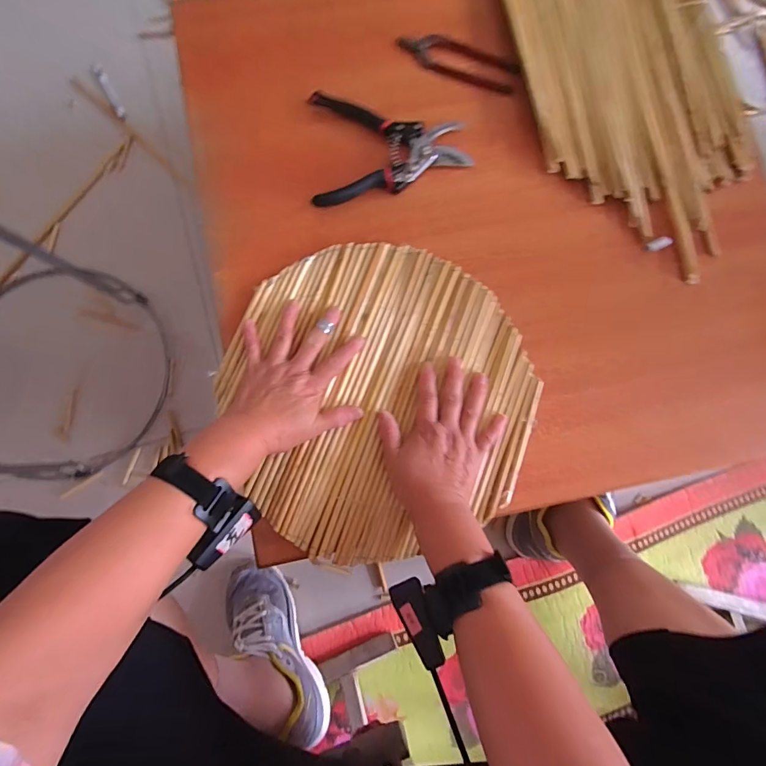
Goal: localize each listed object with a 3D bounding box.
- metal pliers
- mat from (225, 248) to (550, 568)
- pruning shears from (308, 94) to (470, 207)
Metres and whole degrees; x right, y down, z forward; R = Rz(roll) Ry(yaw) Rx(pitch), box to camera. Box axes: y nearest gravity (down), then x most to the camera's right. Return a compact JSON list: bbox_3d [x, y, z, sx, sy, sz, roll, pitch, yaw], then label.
[{"bbox_3d":[0.094,-0.408,0.514,0.154,0.015,0.043,26,84,2],"label":"metal pliers"},{"bbox_3d":[-0.001,0.006,0.453,0.326,0.014,0.335,0,83,-1],"label":"mat"},{"bbox_3d":[0.010,-0.283,0.488,0.185,0.020,0.127,-6,84,-2],"label":"pruning shears"}]

